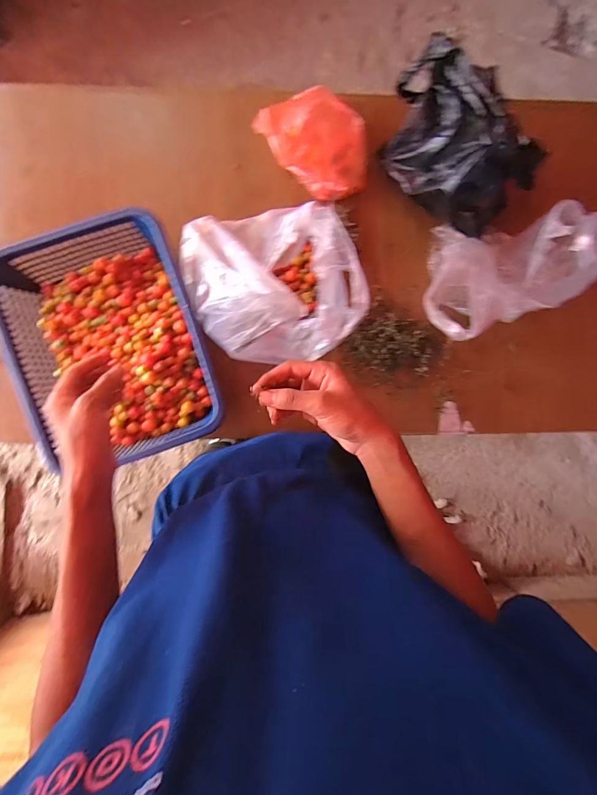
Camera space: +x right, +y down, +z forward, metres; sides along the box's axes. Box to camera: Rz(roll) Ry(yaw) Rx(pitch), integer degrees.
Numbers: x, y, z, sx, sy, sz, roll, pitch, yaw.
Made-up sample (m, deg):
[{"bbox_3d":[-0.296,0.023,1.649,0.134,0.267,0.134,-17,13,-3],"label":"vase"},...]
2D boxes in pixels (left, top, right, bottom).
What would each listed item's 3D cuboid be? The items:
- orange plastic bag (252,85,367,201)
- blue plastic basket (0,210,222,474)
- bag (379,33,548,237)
[{"bbox_3d":[0.036,-0.417,0.583,0.181,0.141,0.124,21,88,-4],"label":"orange plastic bag"},{"bbox_3d":[-0.293,-0.082,0.591,0.261,0.083,0.346,-19,91,-5],"label":"blue plastic basket"},{"bbox_3d":[0.229,-0.371,0.547,0.245,0.187,0.106,44,86,-3],"label":"bag"}]

